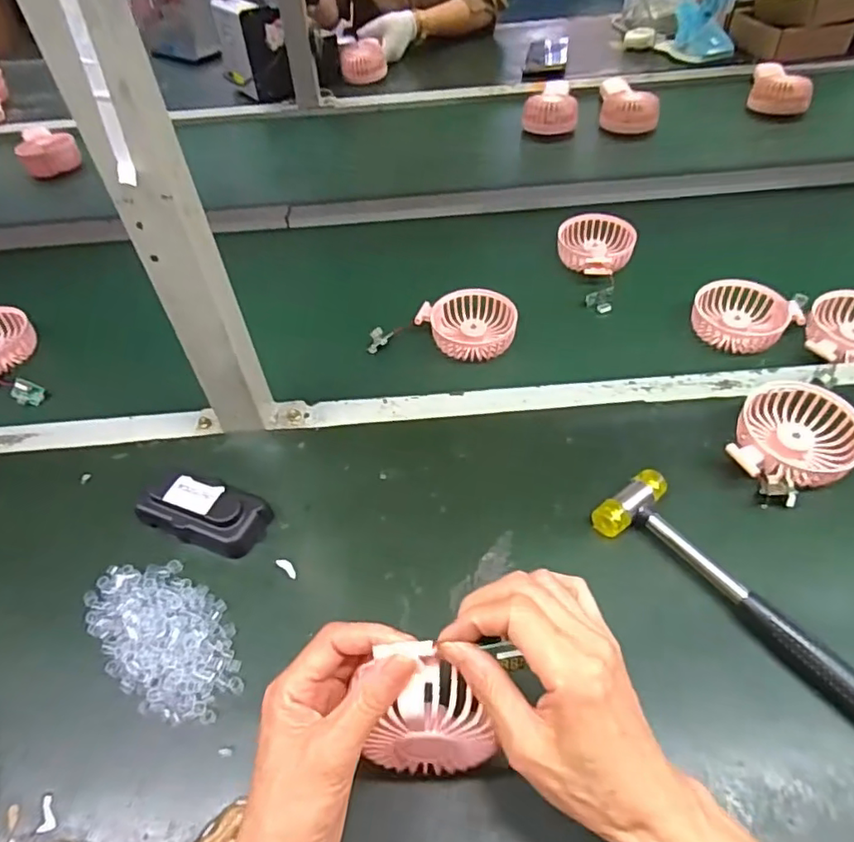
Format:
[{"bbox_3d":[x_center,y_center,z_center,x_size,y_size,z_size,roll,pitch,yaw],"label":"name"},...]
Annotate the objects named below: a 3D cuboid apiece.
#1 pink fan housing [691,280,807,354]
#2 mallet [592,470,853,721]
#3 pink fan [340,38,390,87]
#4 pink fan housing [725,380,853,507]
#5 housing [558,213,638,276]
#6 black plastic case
[{"bbox_3d":[0.331,-0.109,0.624,0.100,0.029,0.079,22,55,21],"label":"pink fan housing"},{"bbox_3d":[0.225,0.125,0.402,0.060,0.023,0.239,-34,56,-22],"label":"mallet"},{"bbox_3d":[-0.126,-0.706,1.176,0.088,0.061,0.071,-10,50,-4],"label":"pink fan"},{"bbox_3d":[0.297,0.017,0.485,0.089,0.033,0.109,33,60,28],"label":"pink fan housing"},{"bbox_3d":[0.196,-0.206,0.709,0.085,0.050,0.071,24,56,22],"label":"housing"},{"bbox_3d":[-0.178,0.072,0.474,0.099,0.028,0.050,16,53,17],"label":"black plastic case"}]

